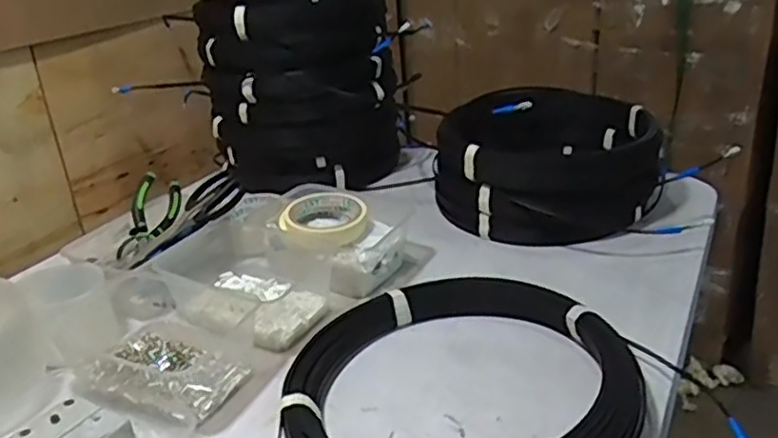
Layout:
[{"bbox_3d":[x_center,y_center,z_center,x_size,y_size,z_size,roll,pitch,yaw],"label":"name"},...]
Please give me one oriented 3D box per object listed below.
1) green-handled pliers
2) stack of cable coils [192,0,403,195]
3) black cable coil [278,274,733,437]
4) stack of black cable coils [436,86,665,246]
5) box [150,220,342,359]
[{"bbox_3d":[-0.286,-0.003,0.815,0.054,0.020,0.108,19,65,-12],"label":"green-handled pliers"},{"bbox_3d":[-0.132,-0.200,1.023,0.271,0.253,0.309,-7,24,-6],"label":"stack of cable coils"},{"bbox_3d":[0.064,0.132,0.563,0.302,0.048,0.284,-3,24,3],"label":"black cable coil"},{"bbox_3d":[0.226,-0.074,0.893,0.238,0.147,0.285,17,31,38],"label":"stack of black cable coils"},{"bbox_3d":[-0.153,0.066,0.737,0.182,0.067,0.152,11,28,31],"label":"box"}]

